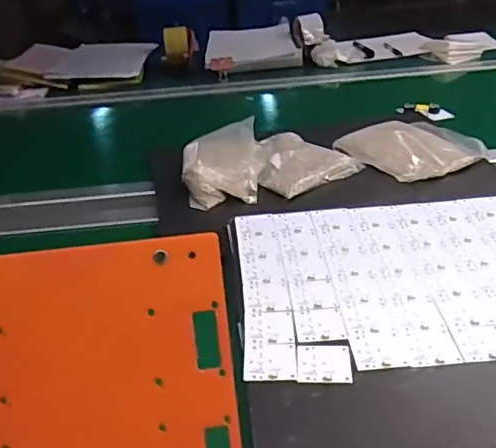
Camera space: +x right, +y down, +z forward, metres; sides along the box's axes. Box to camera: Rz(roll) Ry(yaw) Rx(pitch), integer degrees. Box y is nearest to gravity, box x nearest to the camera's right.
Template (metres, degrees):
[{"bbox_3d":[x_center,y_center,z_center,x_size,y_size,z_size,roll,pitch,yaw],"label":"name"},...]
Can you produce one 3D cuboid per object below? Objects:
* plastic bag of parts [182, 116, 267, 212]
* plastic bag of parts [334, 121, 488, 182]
[{"bbox_3d":[-0.037,-0.082,0.855,0.117,0.074,0.166,-5,33,1],"label":"plastic bag of parts"},{"bbox_3d":[0.242,-0.119,0.880,0.171,0.034,0.189,-22,36,-25],"label":"plastic bag of parts"}]

